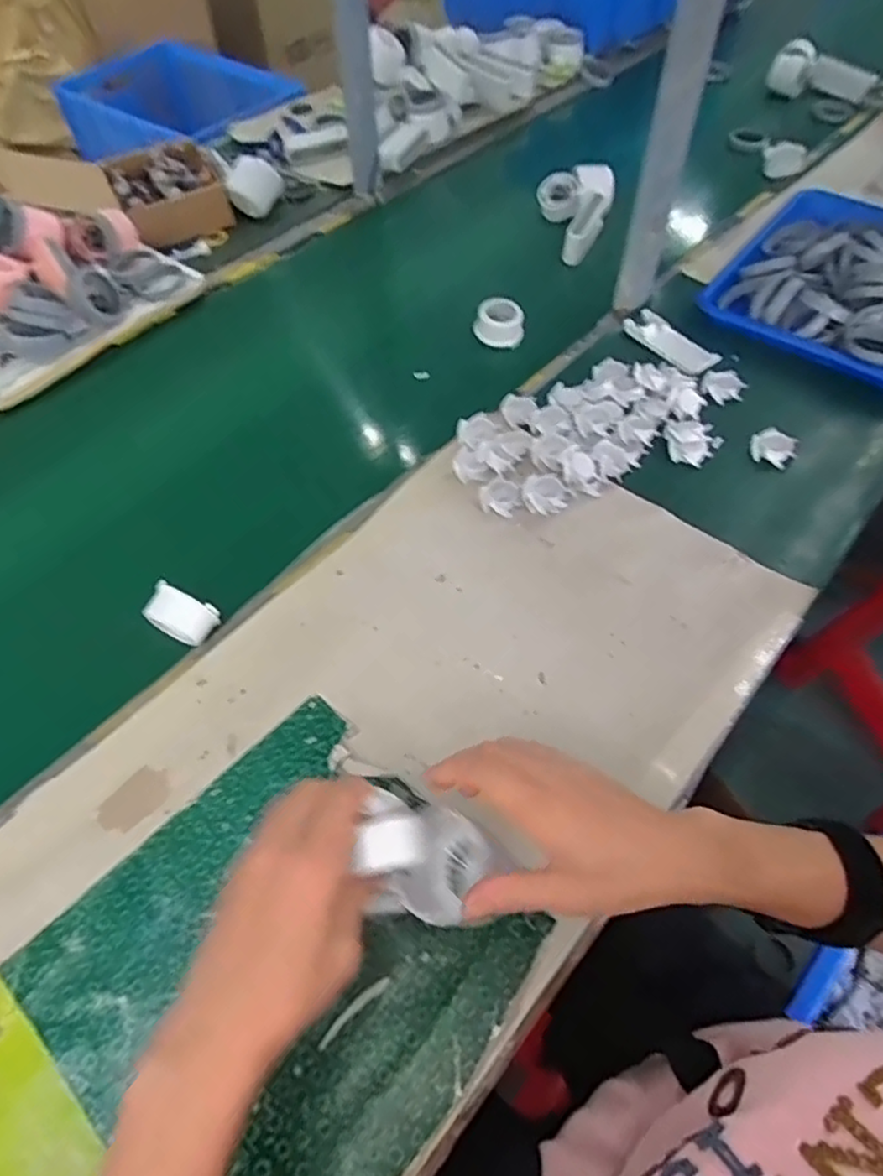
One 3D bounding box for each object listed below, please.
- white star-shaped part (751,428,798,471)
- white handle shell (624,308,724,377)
[{"bbox_3d":[0.317,-0.136,0.644,0.040,0.013,0.039,26,60,16],"label":"white star-shaped part"},{"bbox_3d":[0.250,-0.271,0.735,0.042,0.011,0.106,-33,62,-21],"label":"white handle shell"}]

